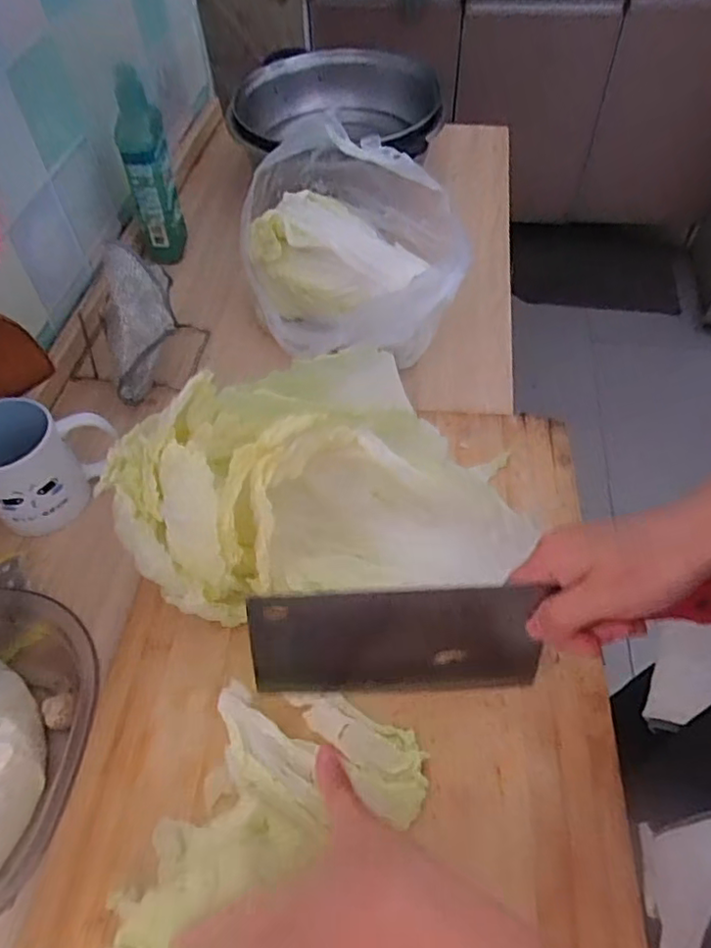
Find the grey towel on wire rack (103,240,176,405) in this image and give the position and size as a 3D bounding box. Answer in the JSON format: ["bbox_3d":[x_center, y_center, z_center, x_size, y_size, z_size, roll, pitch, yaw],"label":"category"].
[{"bbox_3d":[-0.222,-0.149,0.637,0.066,0.112,0.123,-9,53,-5],"label":"grey towel on wire rack"}]

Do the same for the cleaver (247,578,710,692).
[{"bbox_3d":[0.076,0.087,0.359,0.264,0.082,0.025,-3,32,-1],"label":"cleaver"}]

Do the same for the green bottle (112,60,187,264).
[{"bbox_3d":[-0.241,-0.356,0.733,0.045,0.198,0.070,-6,53,-3],"label":"green bottle"}]

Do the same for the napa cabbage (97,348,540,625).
[{"bbox_3d":[-0.036,0.010,0.459,0.256,0.116,0.198,-24,56,-16],"label":"napa cabbage"}]

